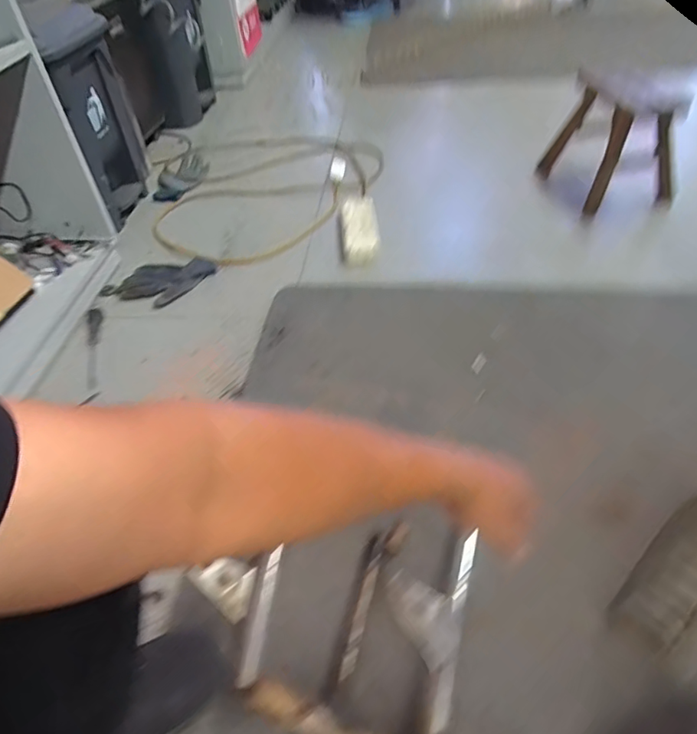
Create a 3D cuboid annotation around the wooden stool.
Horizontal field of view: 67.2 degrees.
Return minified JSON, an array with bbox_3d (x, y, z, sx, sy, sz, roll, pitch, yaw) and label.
[{"bbox_3d":[0.650,-0.564,1.305,0.228,0.267,0.279,-12,46,-6],"label":"wooden stool"}]

